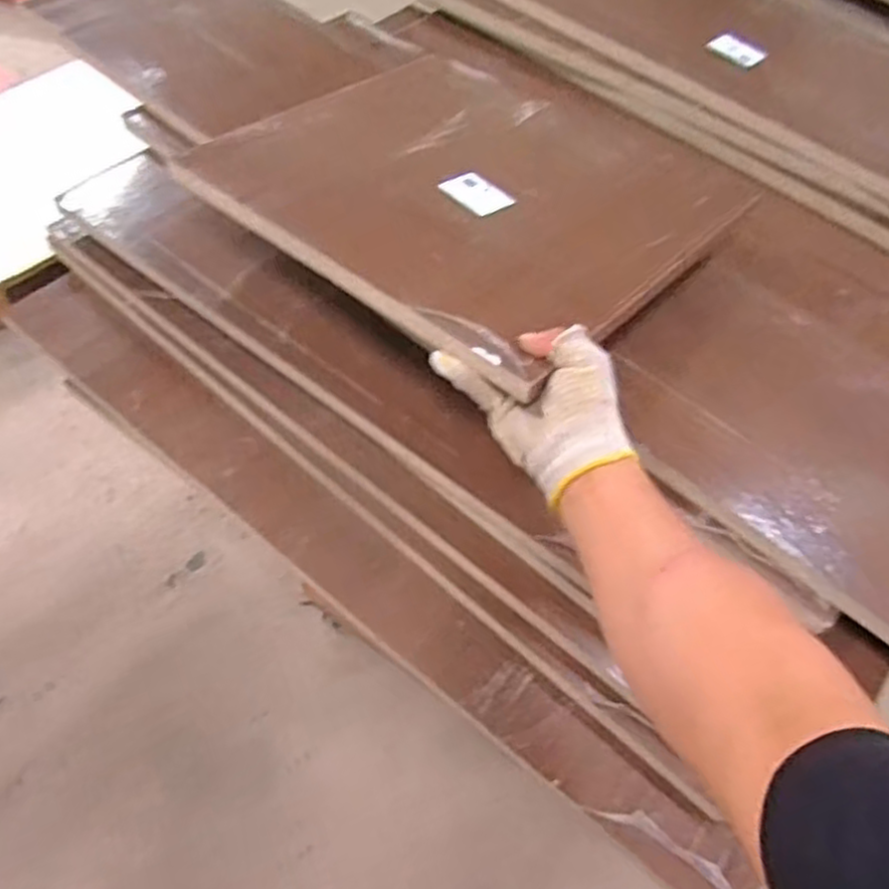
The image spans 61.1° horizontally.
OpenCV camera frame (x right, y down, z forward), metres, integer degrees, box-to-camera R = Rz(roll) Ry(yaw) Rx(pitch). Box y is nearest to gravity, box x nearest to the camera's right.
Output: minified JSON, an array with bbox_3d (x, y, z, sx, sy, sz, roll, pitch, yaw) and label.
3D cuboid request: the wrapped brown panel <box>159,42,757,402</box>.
[{"bbox_3d":[0.032,-0.237,0.677,0.385,0.019,0.366,37,57,21],"label":"wrapped brown panel"}]

